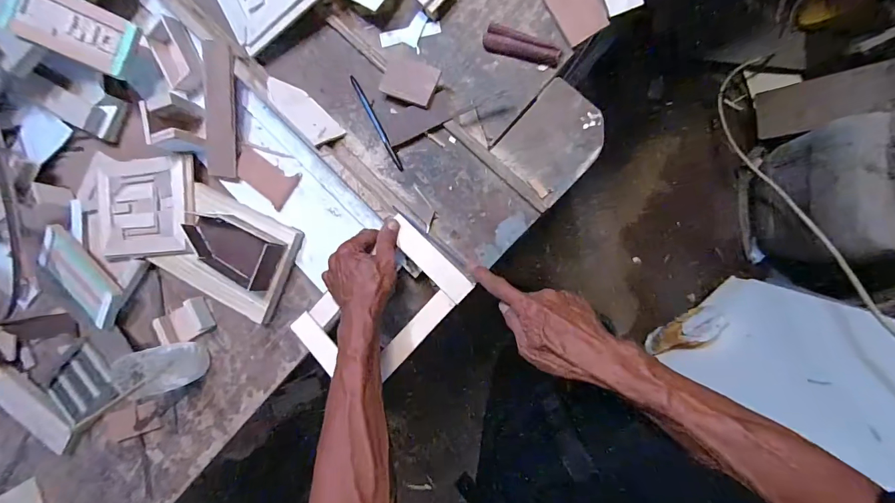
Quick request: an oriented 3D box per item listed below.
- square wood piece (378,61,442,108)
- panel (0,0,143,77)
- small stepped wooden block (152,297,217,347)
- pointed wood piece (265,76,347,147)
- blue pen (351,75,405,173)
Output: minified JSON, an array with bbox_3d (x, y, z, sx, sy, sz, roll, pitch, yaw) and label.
[{"bbox_3d":[-0.050,-0.224,0.508,0.080,0.005,0.053,28,91,18],"label":"square wood piece"},{"bbox_3d":[-0.548,-0.328,0.562,0.175,0.024,0.083,21,97,-8],"label":"panel"},{"bbox_3d":[-0.407,0.112,0.594,0.087,0.020,0.054,-28,83,11],"label":"small stepped wooden block"},{"bbox_3d":[-0.203,-0.198,0.533,0.130,0.006,0.049,46,58,11],"label":"pointed wood piece"},{"bbox_3d":[-0.098,-0.177,0.533,0.010,0.014,0.150,-29,83,11],"label":"blue pen"}]

